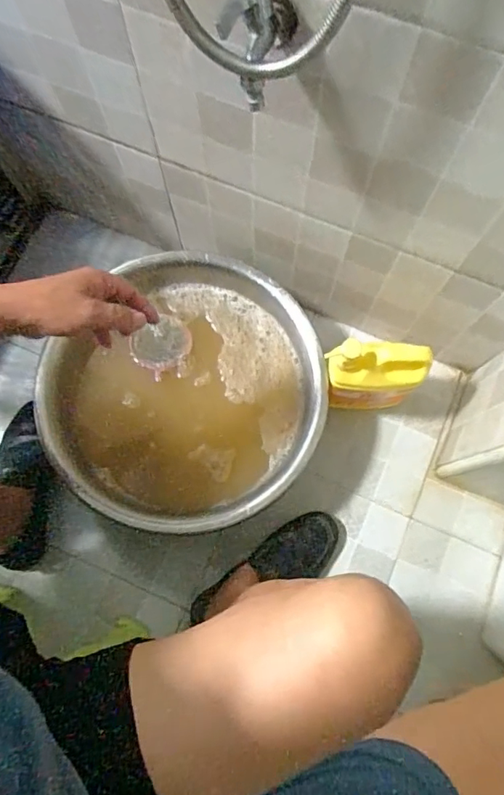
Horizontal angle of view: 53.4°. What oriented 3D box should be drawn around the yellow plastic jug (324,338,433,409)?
[{"bbox_3d":[0.186,-0.032,0.813,0.146,0.208,0.071,-5,76,-1],"label":"yellow plastic jug"}]

